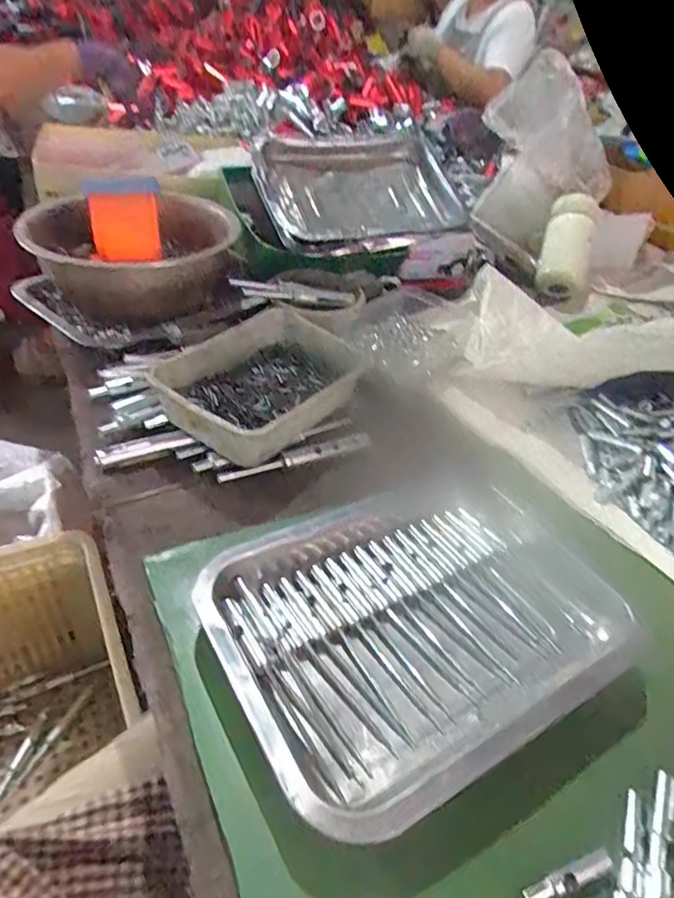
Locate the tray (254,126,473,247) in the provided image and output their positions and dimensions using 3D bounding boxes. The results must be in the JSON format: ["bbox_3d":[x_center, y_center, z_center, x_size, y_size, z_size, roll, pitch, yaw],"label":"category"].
[{"bbox_3d":[0.030,-0.337,0.737,0.269,0.042,0.199,-21,68,-22],"label":"tray"}]

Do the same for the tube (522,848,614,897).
[{"bbox_3d":[0.114,0.210,0.277,0.050,0.006,0.010,-10,43,-21],"label":"tube"}]

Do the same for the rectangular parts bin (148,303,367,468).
[{"bbox_3d":[-0.065,-0.056,0.519,0.187,0.054,0.141,-27,51,-34],"label":"rectangular parts bin"}]

